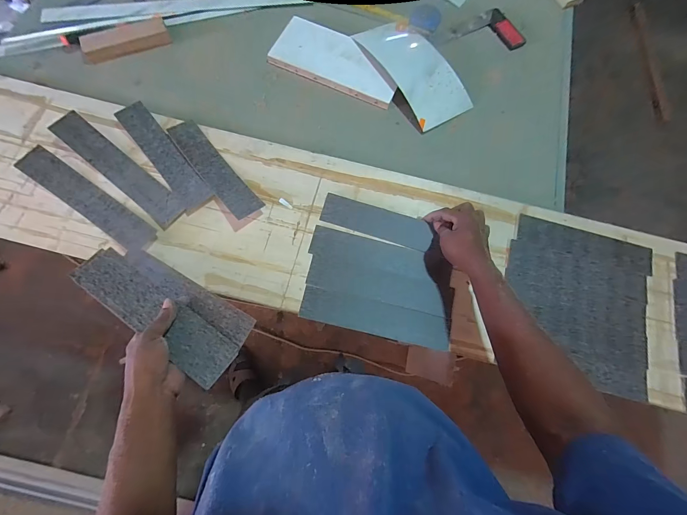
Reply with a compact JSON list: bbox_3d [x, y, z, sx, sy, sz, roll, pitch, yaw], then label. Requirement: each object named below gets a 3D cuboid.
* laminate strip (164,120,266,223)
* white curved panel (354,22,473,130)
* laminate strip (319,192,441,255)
[{"bbox_3d":[-0.242,-0.168,0.589,0.056,0.018,0.256,-36,73,-21],"label":"laminate strip"},{"bbox_3d":[0.153,-0.422,0.690,0.136,0.032,0.289,-30,76,-11],"label":"white curved panel"},{"bbox_3d":[0.069,-0.064,0.586,0.217,0.008,0.058,17,76,3],"label":"laminate strip"}]

